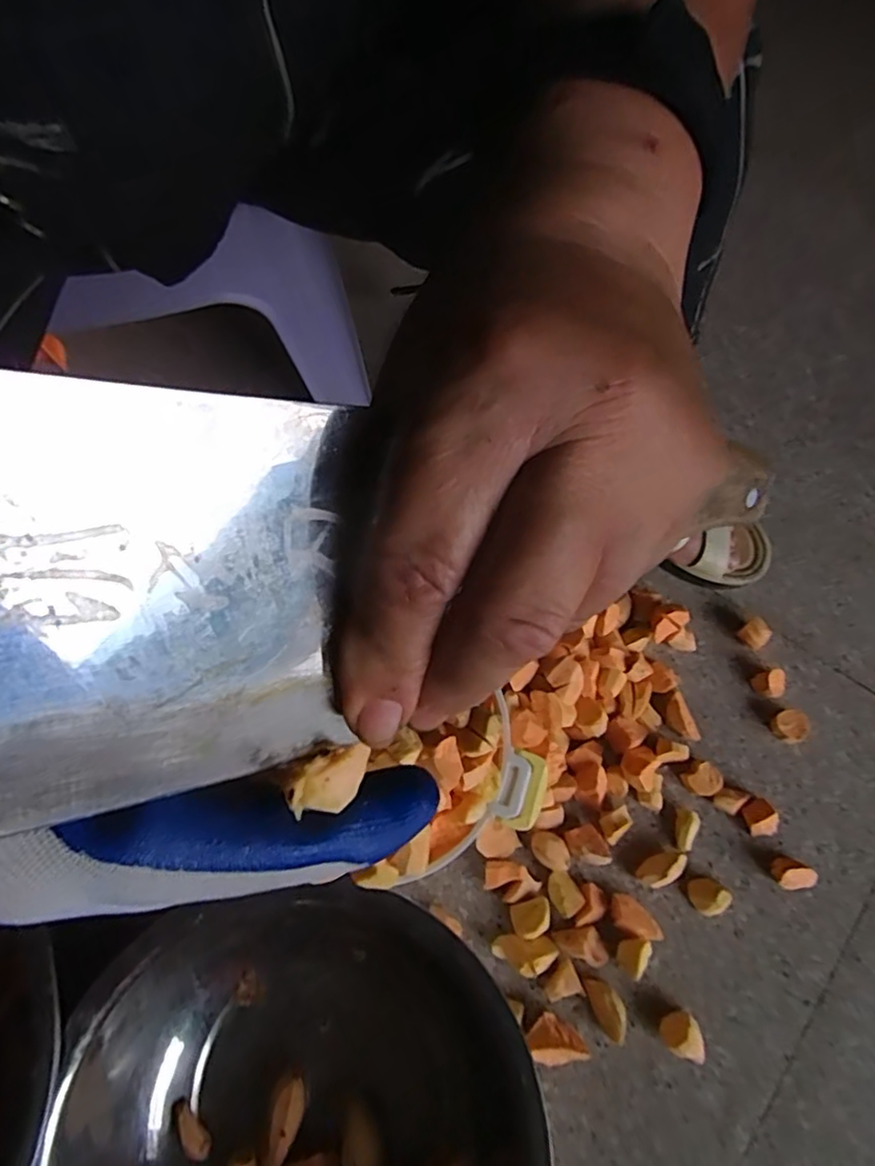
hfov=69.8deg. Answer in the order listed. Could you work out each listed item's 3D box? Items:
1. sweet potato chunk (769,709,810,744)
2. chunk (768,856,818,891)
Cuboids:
[{"bbox_3d":[0.331,0.135,0.590,0.029,0.021,0.030,0,70,0],"label":"sweet potato chunk"},{"bbox_3d":[0.313,0.257,0.551,0.032,0.024,0.026,10,71,4],"label":"chunk"}]

